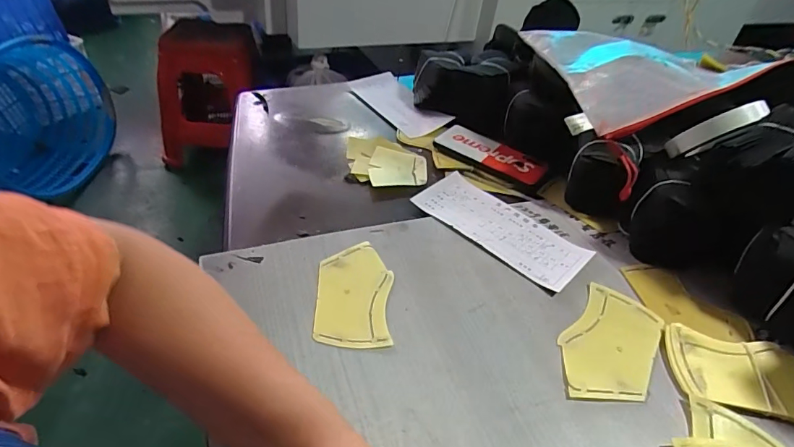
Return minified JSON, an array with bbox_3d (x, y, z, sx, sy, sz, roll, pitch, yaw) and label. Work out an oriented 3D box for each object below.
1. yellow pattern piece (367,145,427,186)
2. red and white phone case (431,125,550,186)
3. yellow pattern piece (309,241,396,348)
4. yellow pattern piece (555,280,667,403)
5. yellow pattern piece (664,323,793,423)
[{"bbox_3d":[0.002,-0.076,0.629,0.079,0.009,0.088,7,40,2],"label":"yellow pattern piece"},{"bbox_3d":[0.136,-0.101,0.669,0.162,0.020,0.064,27,45,24],"label":"red and white phone case"},{"bbox_3d":[-0.043,0.069,0.455,0.072,0.005,0.128,1,41,-5],"label":"yellow pattern piece"},{"bbox_3d":[0.202,0.114,0.431,0.077,0.004,0.142,25,44,22],"label":"yellow pattern piece"},{"bbox_3d":[0.328,0.139,0.414,0.147,0.008,0.078,11,44,6],"label":"yellow pattern piece"}]

